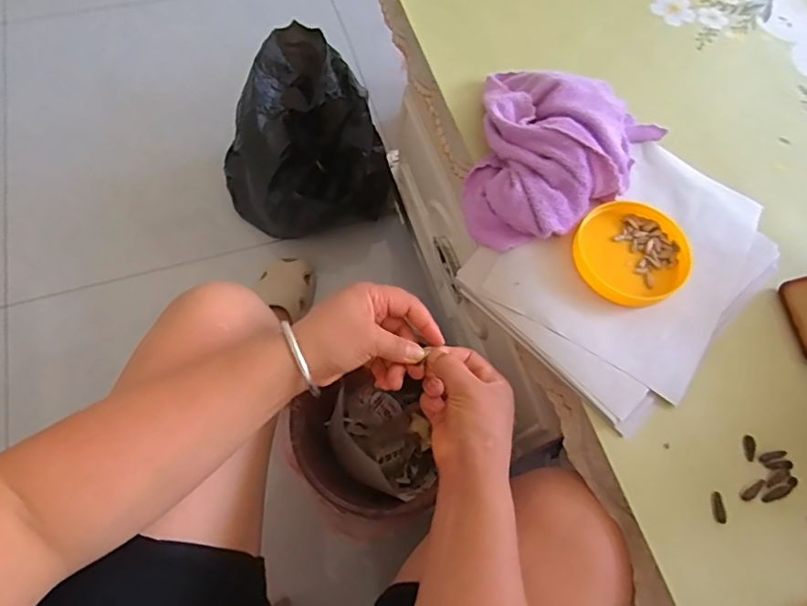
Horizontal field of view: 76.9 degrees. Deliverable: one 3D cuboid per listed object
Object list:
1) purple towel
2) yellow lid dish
[{"bbox_3d":[0.143,-0.137,0.480,0.174,0.069,0.197,22,66,7],"label":"purple towel"},{"bbox_3d":[0.202,-0.045,0.452,0.095,0.014,0.096,1,65,-2],"label":"yellow lid dish"}]

